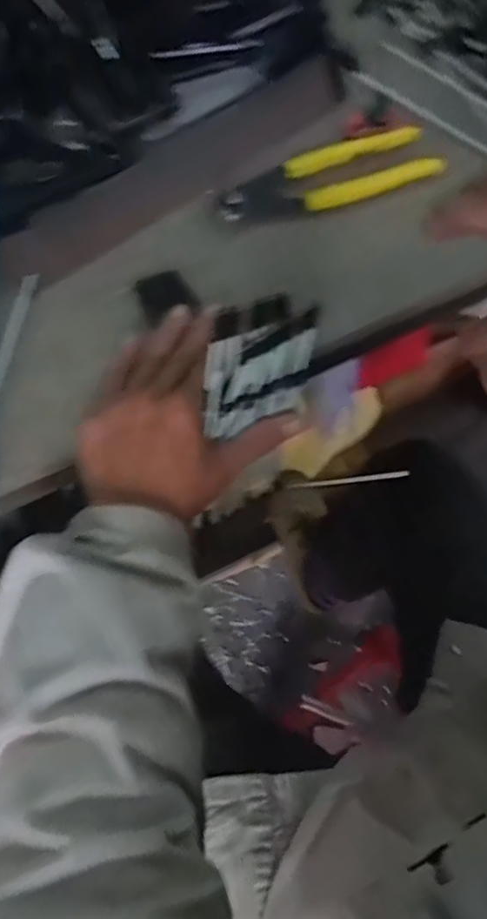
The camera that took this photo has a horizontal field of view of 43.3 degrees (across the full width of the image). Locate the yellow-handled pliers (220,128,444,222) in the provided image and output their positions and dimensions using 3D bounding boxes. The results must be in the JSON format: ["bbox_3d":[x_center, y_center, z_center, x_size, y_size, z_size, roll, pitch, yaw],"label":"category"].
[{"bbox_3d":[0.059,-0.198,0.431,0.161,0.017,0.045,-21,71,-10],"label":"yellow-handled pliers"}]

